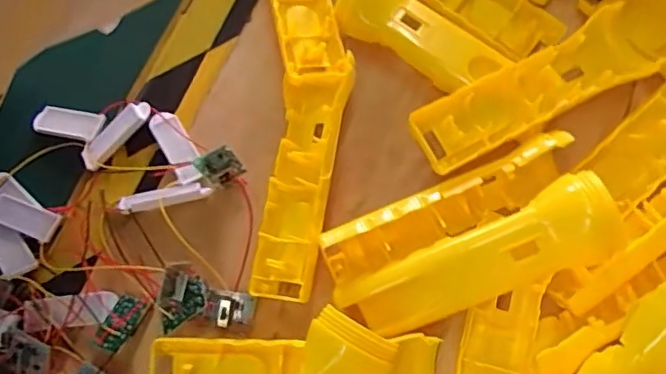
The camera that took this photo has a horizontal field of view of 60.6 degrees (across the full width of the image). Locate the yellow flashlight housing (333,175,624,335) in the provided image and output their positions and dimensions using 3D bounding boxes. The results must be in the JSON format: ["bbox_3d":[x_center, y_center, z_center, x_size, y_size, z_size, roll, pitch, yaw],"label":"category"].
[{"bbox_3d":[0.081,0.043,0.326,0.157,0.027,0.044,-23,72,11],"label":"yellow flashlight housing"}]

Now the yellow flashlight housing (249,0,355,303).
[{"bbox_3d":[-0.019,-0.047,0.381,0.059,0.036,0.239,0,72,3],"label":"yellow flashlight housing"}]

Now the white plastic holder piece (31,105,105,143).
[{"bbox_3d":[-0.194,-0.046,0.416,0.055,0.008,0.023,13,73,7],"label":"white plastic holder piece"}]

